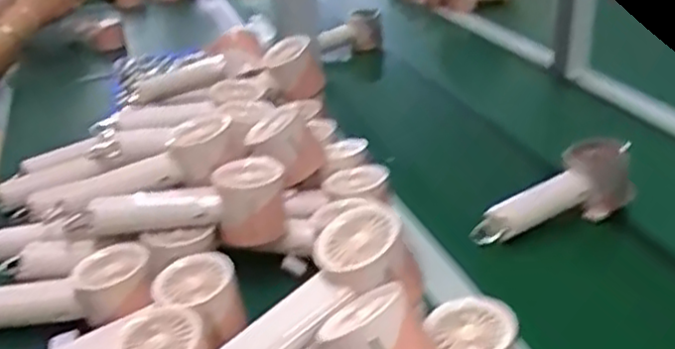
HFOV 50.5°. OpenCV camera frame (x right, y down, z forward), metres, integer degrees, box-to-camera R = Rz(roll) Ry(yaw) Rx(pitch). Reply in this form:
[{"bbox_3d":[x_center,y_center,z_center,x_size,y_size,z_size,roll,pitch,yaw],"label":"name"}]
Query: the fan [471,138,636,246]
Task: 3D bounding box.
[{"bbox_3d":[0.228,0.023,0.744,0.183,0.063,0.059,-20,32,-27],"label":"fan"}]

